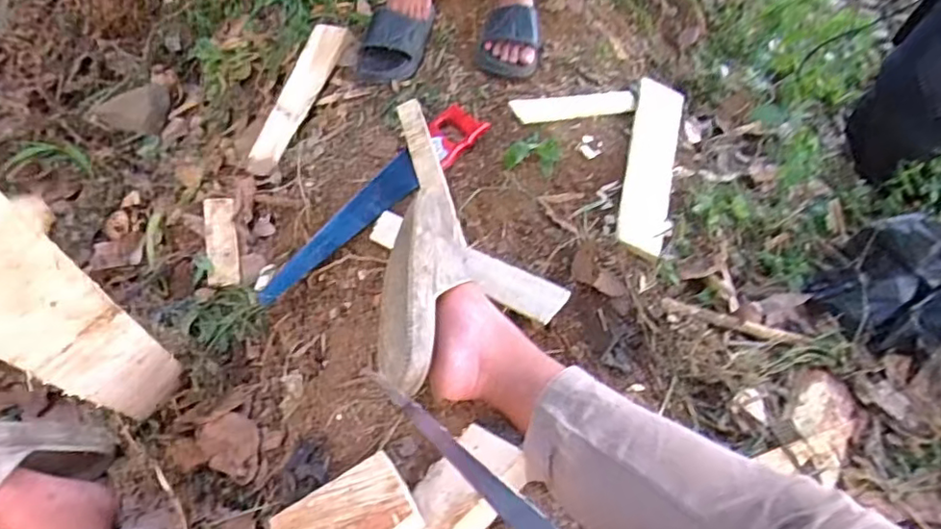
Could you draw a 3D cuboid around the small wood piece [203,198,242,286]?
[{"bbox_3d":[-0.438,-0.043,1.086,0.052,0.011,0.192,-4,55,-23],"label":"small wood piece"}]

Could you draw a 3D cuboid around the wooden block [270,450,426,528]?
[{"bbox_3d":[-0.129,0.259,0.627,0.136,0.040,0.103,-23,52,-20],"label":"wooden block"}]

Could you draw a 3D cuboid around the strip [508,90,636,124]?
[{"bbox_3d":[0.196,-0.290,1.133,0.264,0.021,0.064,-14,47,-31],"label":"strip"}]

